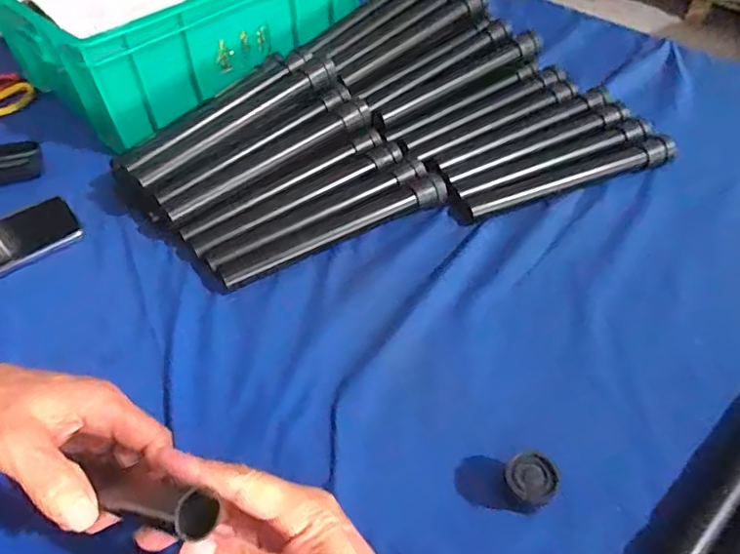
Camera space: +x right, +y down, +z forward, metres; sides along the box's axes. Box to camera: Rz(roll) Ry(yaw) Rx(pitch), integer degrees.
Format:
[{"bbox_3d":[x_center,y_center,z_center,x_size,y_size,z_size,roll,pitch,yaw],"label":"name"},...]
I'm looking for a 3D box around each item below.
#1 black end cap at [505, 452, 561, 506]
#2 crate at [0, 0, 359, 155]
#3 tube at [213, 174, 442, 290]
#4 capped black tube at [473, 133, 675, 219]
[{"bbox_3d":[0.108,0.141,0.368,0.033,0.034,0.031,-1,49,2],"label":"black end cap"},{"bbox_3d":[-0.251,-0.379,0.741,0.306,0.143,0.426,36,59,29],"label":"crate"},{"bbox_3d":[-0.032,-0.048,0.540,0.238,0.032,0.026,-22,52,-16],"label":"tube"},{"bbox_3d":[0.215,-0.106,0.574,0.237,0.028,0.026,-16,50,-11],"label":"capped black tube"}]

